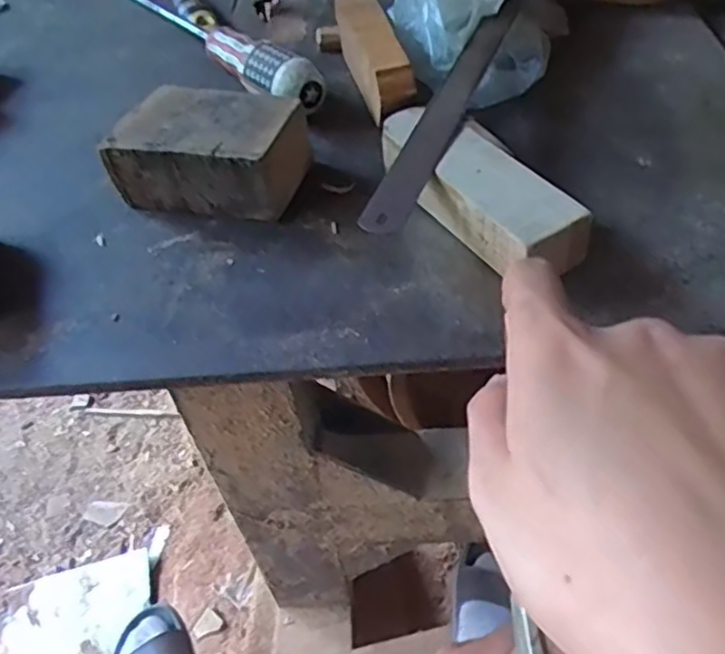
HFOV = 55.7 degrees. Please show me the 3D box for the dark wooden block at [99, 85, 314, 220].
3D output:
[{"bbox_3d":[-0.083,-0.097,0.373,0.095,0.039,0.064,12,51,17],"label":"dark wooden block"}]

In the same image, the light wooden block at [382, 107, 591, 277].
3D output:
[{"bbox_3d":[0.052,-0.067,0.335,0.040,0.032,0.123,-28,51,-18],"label":"light wooden block"}]

